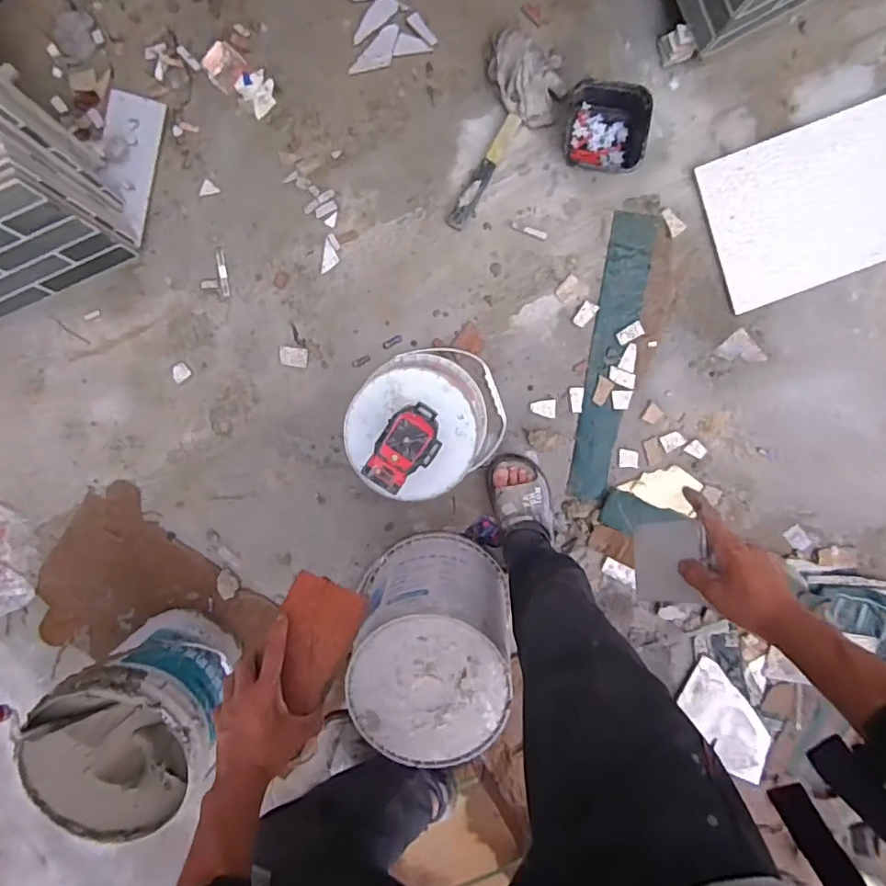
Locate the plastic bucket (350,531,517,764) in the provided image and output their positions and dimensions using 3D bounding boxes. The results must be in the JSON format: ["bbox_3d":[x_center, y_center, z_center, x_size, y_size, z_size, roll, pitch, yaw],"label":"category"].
[{"bbox_3d":[-0.023,0.365,1.079,0.258,0.355,0.266,0,99,0],"label":"plastic bucket"}]

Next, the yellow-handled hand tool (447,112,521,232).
[{"bbox_3d":[0.081,-0.540,1.138,0.040,0.019,0.236,30,99,-3],"label":"yellow-handled hand tool"}]

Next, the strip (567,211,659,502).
[{"bbox_3d":[0.358,-0.175,1.207,0.089,0.014,0.595,8,99,2],"label":"strip"}]

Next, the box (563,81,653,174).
[{"bbox_3d":[0.319,-0.612,1.107,0.149,0.058,0.148,5,100,1],"label":"box"}]

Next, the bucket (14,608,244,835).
[{"bbox_3d":[-0.579,0.541,1.158,0.291,0.354,0.327,16,99,-2],"label":"bucket"}]

